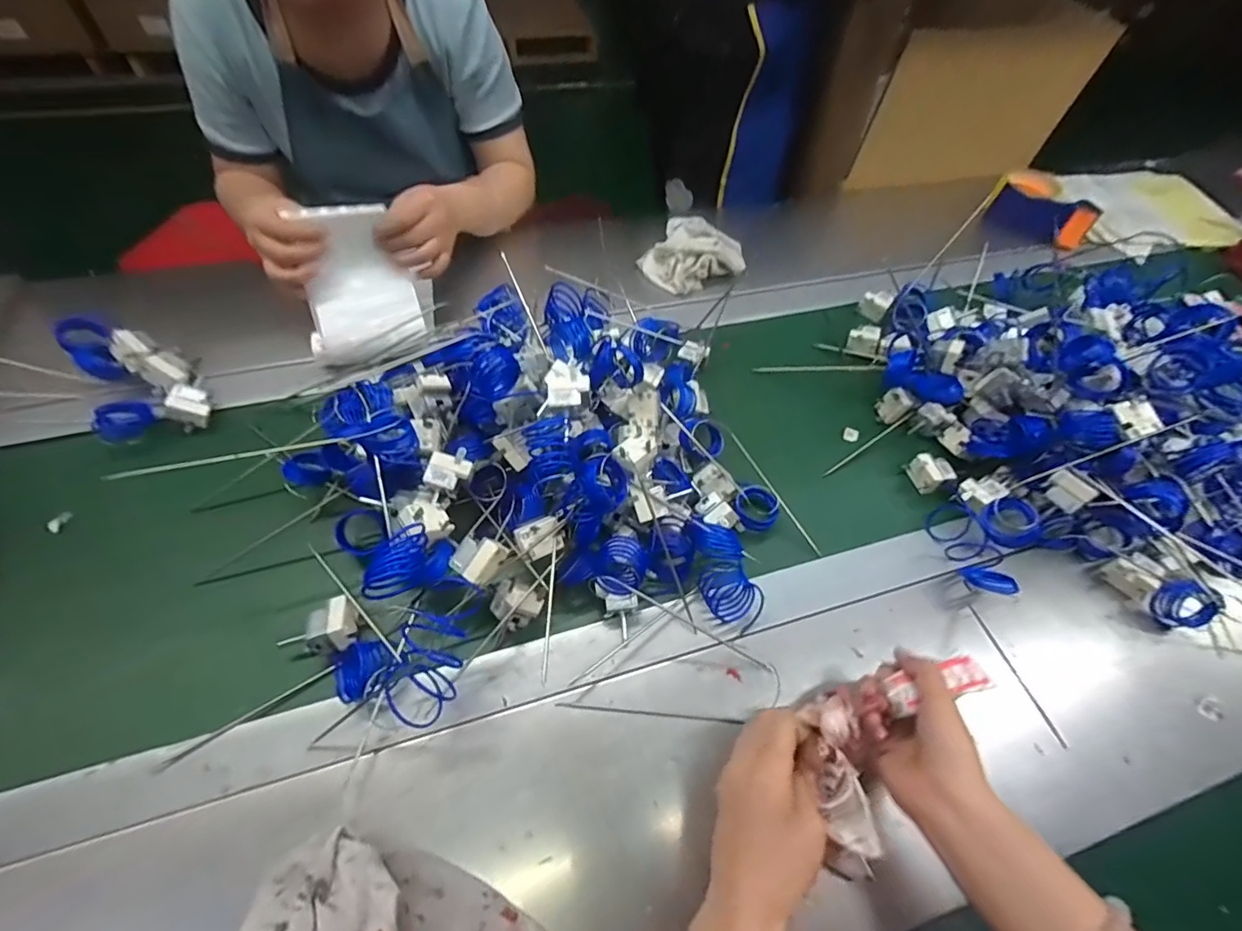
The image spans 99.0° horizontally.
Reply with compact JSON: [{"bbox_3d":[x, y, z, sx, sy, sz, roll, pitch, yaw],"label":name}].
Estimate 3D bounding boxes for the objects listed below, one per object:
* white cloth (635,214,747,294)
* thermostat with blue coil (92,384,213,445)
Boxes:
[{"bbox_3d":[0.089,-0.299,0.738,0.122,0.042,0.132,-29,62,-22],"label":"white cloth"},{"bbox_3d":[-0.478,-0.054,0.547,0.091,0.029,0.044,-16,59,-15],"label":"thermostat with blue coil"}]

